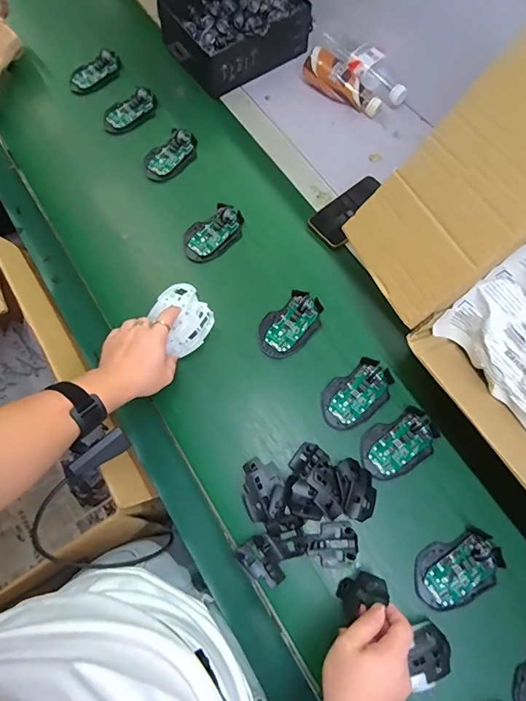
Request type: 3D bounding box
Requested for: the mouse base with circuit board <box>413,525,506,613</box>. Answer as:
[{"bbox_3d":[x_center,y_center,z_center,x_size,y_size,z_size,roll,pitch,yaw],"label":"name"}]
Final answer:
[{"bbox_3d":[0.250,0.280,0.524,0.115,0.020,0.077,-25,70,-8],"label":"mouse base with circuit board"}]

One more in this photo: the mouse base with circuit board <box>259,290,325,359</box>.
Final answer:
[{"bbox_3d":[0.043,-0.039,0.644,0.113,0.029,0.069,-41,72,-13],"label":"mouse base with circuit board"}]

